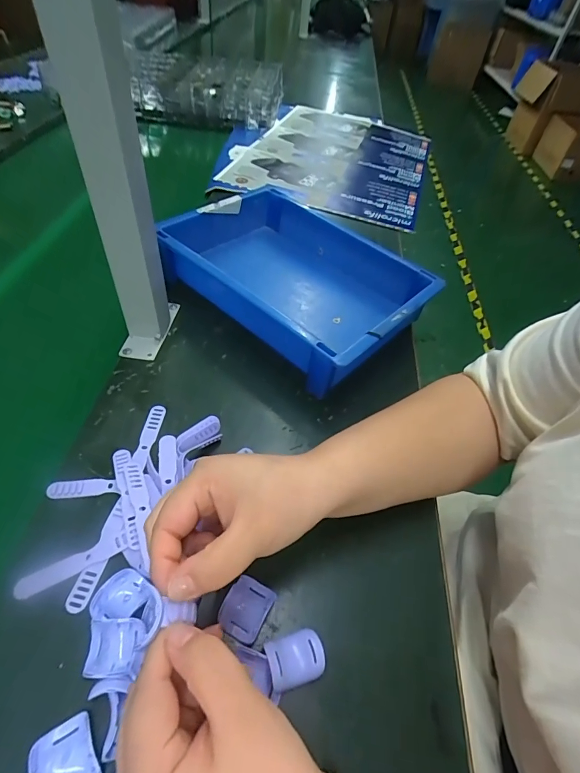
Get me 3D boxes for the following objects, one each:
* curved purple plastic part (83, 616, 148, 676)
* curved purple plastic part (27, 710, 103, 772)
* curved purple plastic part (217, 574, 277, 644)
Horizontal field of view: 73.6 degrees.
[{"bbox_3d":[-0.114,0.166,0.248,0.037,0.019,0.031,6,50,-2],"label":"curved purple plastic part"},{"bbox_3d":[-0.125,0.210,0.216,0.030,0.017,0.037,-23,57,-24],"label":"curved purple plastic part"},{"bbox_3d":[-0.031,0.158,0.278,0.032,0.008,0.038,24,52,13],"label":"curved purple plastic part"}]

